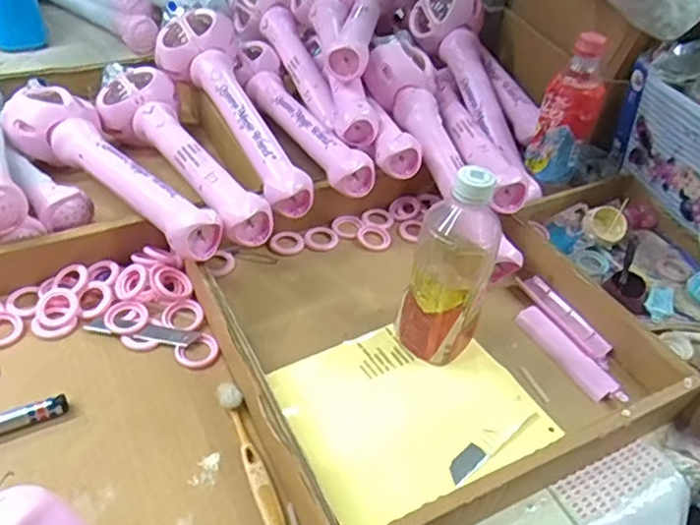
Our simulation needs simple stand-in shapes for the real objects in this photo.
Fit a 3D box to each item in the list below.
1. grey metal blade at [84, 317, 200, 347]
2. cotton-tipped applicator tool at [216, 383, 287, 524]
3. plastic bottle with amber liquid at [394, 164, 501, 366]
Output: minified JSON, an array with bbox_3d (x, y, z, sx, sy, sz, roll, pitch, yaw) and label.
[{"bbox_3d":[-0.189,0.062,0.564,0.099,0.005,0.019,10,43,3],"label":"grey metal blade"},{"bbox_3d":[-0.076,0.149,0.478,0.017,0.011,0.138,-14,47,-22],"label":"cotton-tipped applicator tool"},{"bbox_3d":[0.087,0.005,0.529,0.067,0.183,0.064,17,43,11],"label":"plastic bottle with amber liquid"}]

